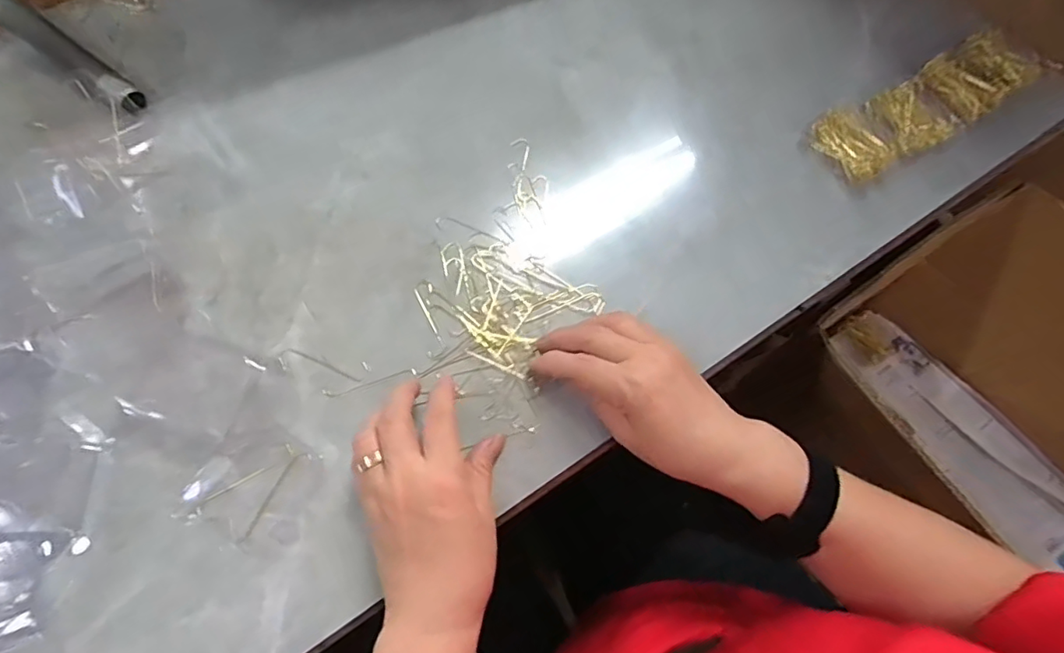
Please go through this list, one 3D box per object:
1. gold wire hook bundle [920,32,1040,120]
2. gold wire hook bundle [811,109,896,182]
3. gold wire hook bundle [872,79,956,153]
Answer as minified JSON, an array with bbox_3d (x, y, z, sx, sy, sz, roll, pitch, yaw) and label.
[{"bbox_3d":[0.401,-0.228,0.503,0.097,0.018,0.068,-29,69,-16],"label":"gold wire hook bundle"},{"bbox_3d":[0.282,-0.161,0.495,0.049,0.015,0.069,-30,69,-17],"label":"gold wire hook bundle"},{"bbox_3d":[0.331,-0.183,0.485,0.054,0.013,0.060,-22,67,-13],"label":"gold wire hook bundle"}]

